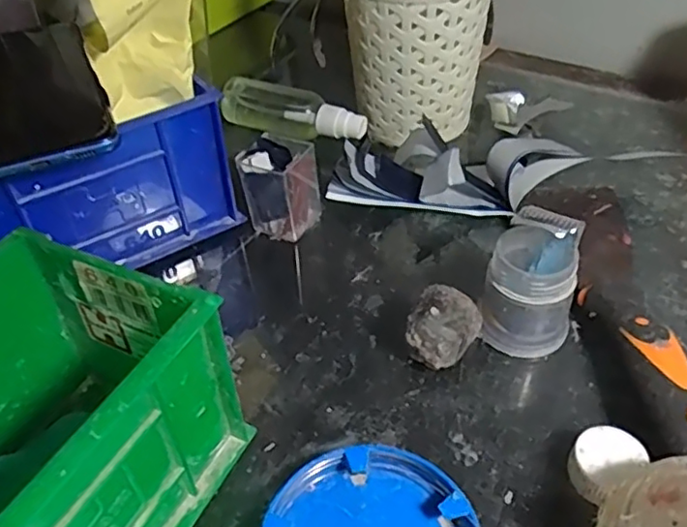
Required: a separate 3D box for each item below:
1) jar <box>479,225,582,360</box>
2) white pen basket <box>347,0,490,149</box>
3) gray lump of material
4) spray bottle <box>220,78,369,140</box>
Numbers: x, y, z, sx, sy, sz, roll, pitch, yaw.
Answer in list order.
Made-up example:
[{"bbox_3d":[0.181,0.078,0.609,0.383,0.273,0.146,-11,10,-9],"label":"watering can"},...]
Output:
[{"bbox_3d":[0.090,0.012,0.300,0.039,0.054,0.037,-2,43,2],"label":"jar"},{"bbox_3d":[0.050,-0.154,0.438,0.094,0.121,0.096,-6,43,-2],"label":"white pen basket"},{"bbox_3d":[0.046,0.034,0.296,0.028,0.034,0.031,21,49,25],"label":"gray lump of material"},{"bbox_3d":[-0.038,-0.106,0.461,0.116,0.043,0.029,22,49,26],"label":"spray bottle"}]

